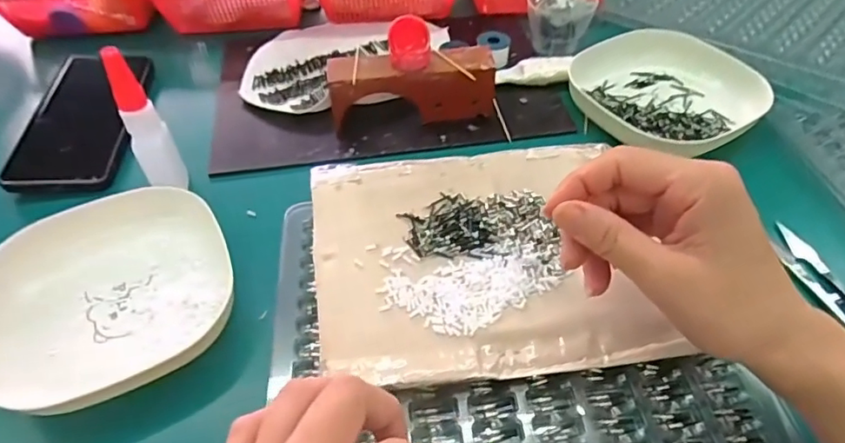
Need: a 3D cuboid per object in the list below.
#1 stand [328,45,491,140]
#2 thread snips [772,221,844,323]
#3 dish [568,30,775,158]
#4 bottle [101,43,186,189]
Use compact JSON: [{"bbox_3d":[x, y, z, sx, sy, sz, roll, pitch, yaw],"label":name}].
[{"bbox_3d":[-0.009,-0.108,0.452,0.131,0.053,0.038,-7,47,-5],"label":"stand"},{"bbox_3d":[0.258,0.039,0.350,0.023,0.011,0.100,-8,48,-6],"label":"thread snips"},{"bbox_3d":[0.205,-0.113,0.466,0.135,0.030,0.131,-1,47,1],"label":"dish"},{"bbox_3d":[-0.188,-0.062,0.376,0.025,0.114,0.026,-23,51,-19],"label":"bottle"}]

